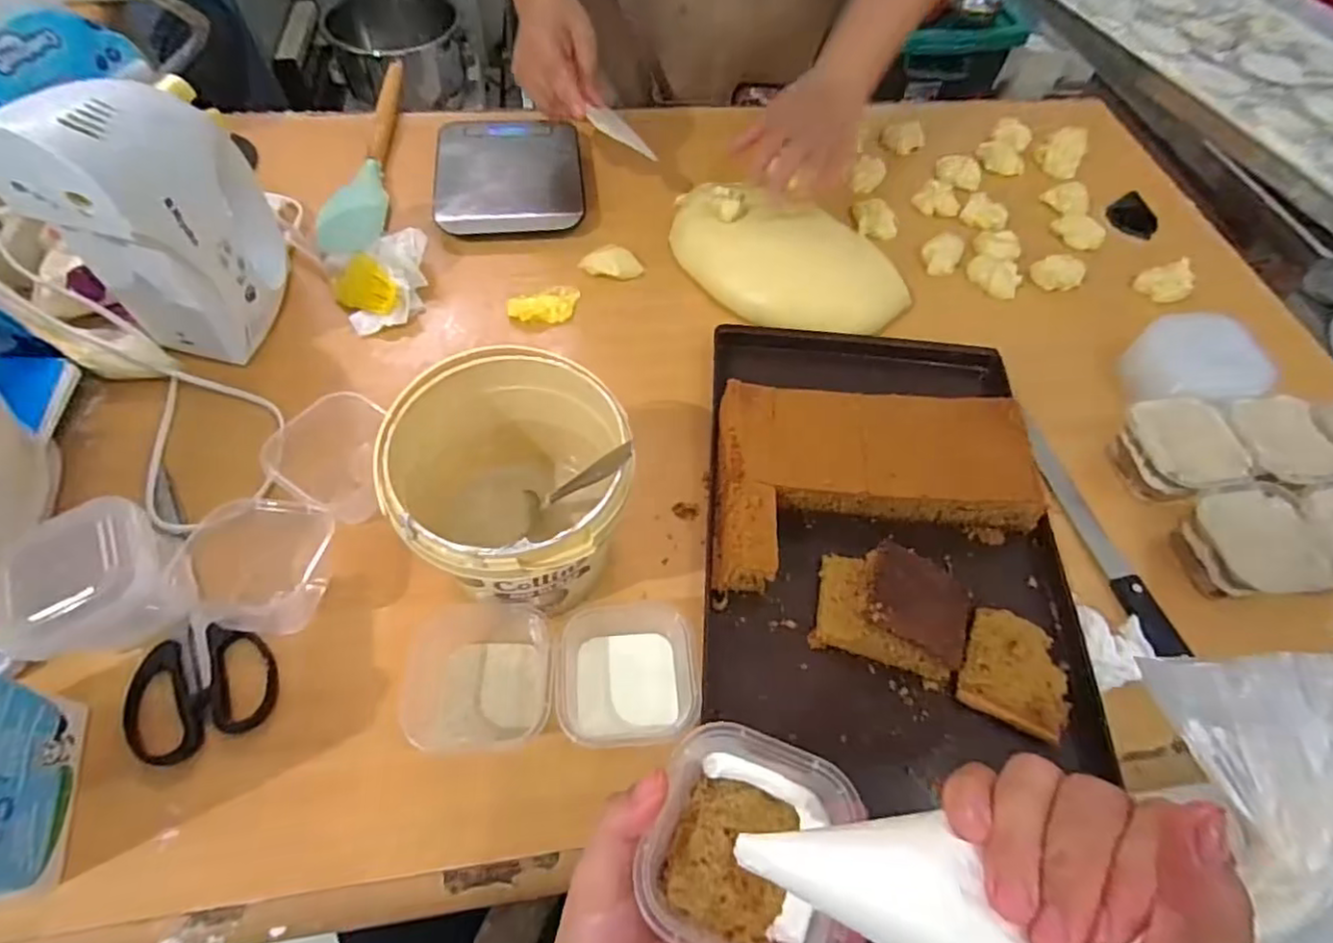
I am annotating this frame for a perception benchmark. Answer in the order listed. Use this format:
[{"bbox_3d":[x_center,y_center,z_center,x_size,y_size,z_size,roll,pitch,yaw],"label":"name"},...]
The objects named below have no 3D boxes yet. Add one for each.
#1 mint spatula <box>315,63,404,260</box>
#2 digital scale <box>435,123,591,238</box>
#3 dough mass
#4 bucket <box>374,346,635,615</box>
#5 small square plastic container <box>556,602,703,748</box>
[{"bbox_3d":[-0.289,-0.315,0.648,0.050,0.027,0.294,2,58,-2],"label":"mint spatula"},{"bbox_3d":[-0.152,-0.289,0.637,0.136,0.025,0.152,-5,59,-6],"label":"digital scale"},{"bbox_3d":[0.095,-0.185,0.564,0.227,0.055,0.106,29,61,14],"label":"dough mass"},{"bbox_3d":[-0.088,0.020,0.392,0.123,0.129,0.128,1,58,-2],"label":"bucket"},{"bbox_3d":[-0.022,0.119,0.385,0.079,0.036,0.074,-2,58,-4],"label":"small square plastic container"}]

